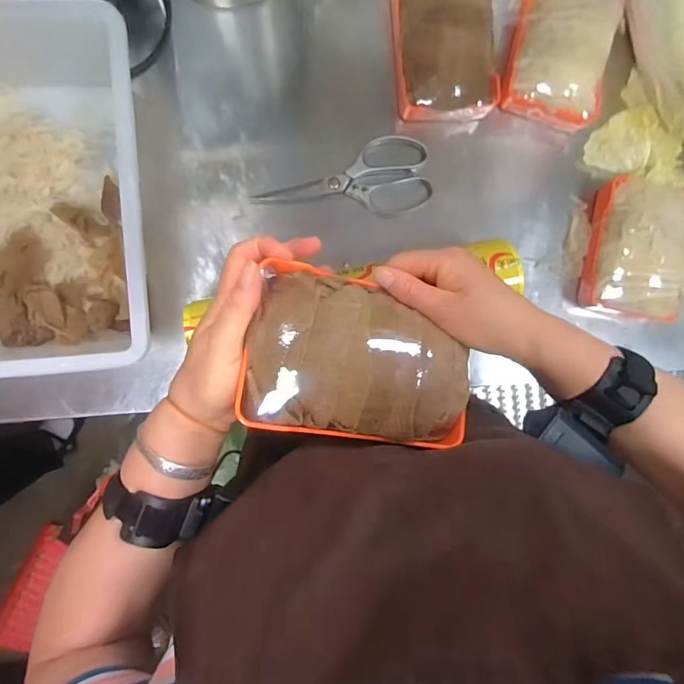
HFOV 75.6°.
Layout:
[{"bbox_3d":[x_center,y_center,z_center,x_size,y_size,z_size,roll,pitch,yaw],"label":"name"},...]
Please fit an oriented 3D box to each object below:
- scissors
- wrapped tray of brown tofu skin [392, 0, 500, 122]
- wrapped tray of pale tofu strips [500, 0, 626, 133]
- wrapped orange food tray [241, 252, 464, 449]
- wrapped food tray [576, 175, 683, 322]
[{"bbox_3d":[0.003,-0.202,0.535,0.218,0.020,0.085,-2,91,-5],"label":"scissors"},{"bbox_3d":[0.125,-0.356,0.531,0.120,0.046,0.166,-9,91,-5],"label":"wrapped tray of brown tofu skin"},{"bbox_3d":[0.273,-0.365,0.543,0.117,0.062,0.177,12,89,-5],"label":"wrapped tray of pale tofu strips"},{"bbox_3d":[0.016,0.012,0.308,0.156,0.039,0.111,10,90,-5],"label":"wrapped orange food tray"},{"bbox_3d":[0.383,-0.123,0.556,0.119,0.062,0.174,12,89,-5],"label":"wrapped food tray"}]

